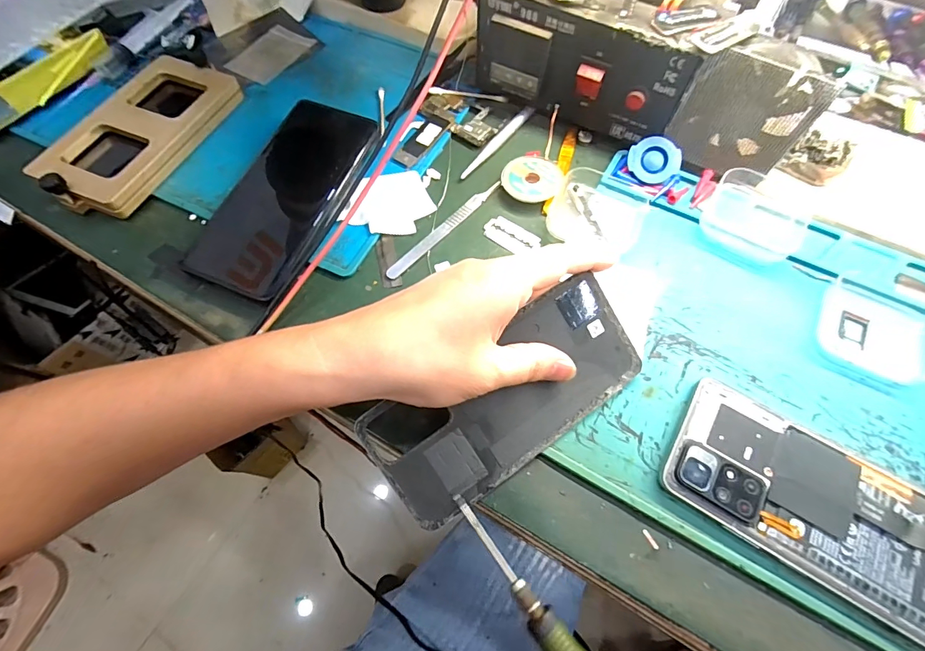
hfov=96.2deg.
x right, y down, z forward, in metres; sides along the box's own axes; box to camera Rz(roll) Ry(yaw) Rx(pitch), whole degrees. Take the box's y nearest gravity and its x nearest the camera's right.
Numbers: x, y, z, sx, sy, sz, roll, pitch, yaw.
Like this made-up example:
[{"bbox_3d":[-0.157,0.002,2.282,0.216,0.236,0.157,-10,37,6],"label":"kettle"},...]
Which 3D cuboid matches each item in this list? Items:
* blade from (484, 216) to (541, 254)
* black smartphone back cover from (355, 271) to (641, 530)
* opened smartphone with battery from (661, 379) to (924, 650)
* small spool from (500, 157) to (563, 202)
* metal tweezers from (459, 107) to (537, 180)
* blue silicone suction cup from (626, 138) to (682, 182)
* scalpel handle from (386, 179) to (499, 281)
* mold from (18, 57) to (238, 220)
[{"bbox_3d":[0.036,-0.066,0.305,0.041,0.004,0.022,31,68,14],"label":"blade"},{"bbox_3d":[0.026,0.040,0.233,0.159,0.007,0.072,-33,93,-10],"label":"black smartphone back cover"},{"bbox_3d":[0.191,0.096,0.216,0.159,0.011,0.074,30,68,14],"label":"opened smartphone with battery"},{"bbox_3d":[0.054,-0.112,0.319,0.044,0.009,0.040,0,64,0],"label":"small spool"},{"bbox_3d":[0.029,-0.152,0.341,0.011,0.004,0.094,34,69,15],"label":"metal tweezers"},{"bbox_3d":[0.145,-0.126,0.316,0.036,0.006,0.034,42,98,5],"label":"blue silicone suction cup"},{"bbox_3d":[-0.013,-0.072,0.307,0.011,0.004,0.114,38,70,17],"label":"scalpel handle"},{"bbox_3d":[-0.257,-0.156,0.332,0.081,0.022,0.157,20,66,10],"label":"mold"}]

